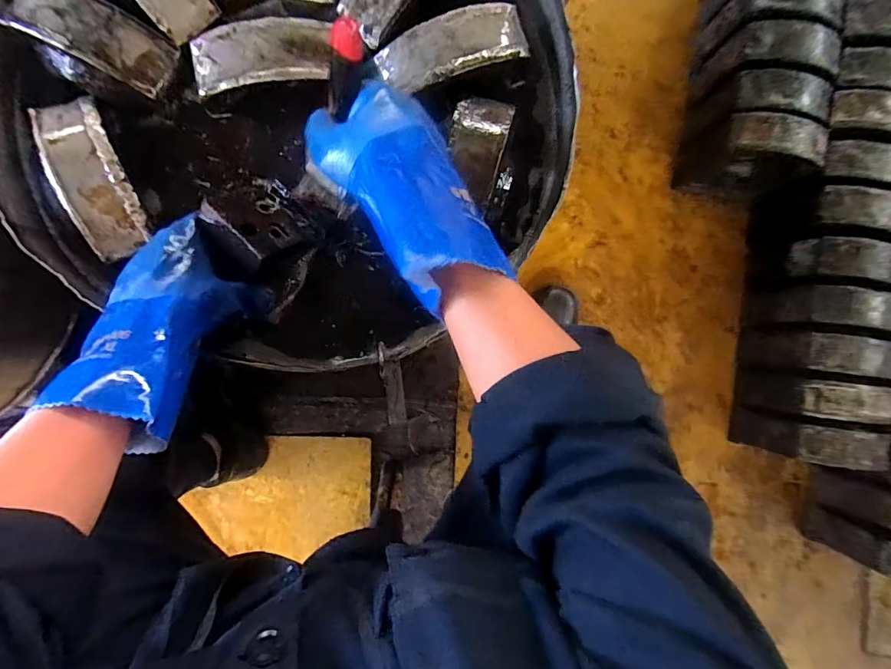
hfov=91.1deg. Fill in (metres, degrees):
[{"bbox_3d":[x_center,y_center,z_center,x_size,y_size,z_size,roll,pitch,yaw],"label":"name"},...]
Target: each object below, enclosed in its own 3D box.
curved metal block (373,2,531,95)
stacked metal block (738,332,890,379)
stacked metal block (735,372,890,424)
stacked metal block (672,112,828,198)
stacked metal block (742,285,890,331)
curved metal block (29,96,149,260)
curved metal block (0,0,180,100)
[{"bbox_3d":[0.009,-0.293,0.452,0.151,0.034,0.059,-20,91,-4],"label":"curved metal block"},{"bbox_3d":[0.649,0.034,0.779,0.147,0.168,0.067,7,89,-5],"label":"stacked metal block"},{"bbox_3d":[0.623,0.108,0.760,0.133,0.167,0.067,8,89,-5],"label":"stacked metal block"},{"bbox_3d":[0.525,-0.302,0.770,0.167,0.177,0.079,8,89,-5],"label":"stacked metal block"},{"bbox_3d":[0.652,-0.044,0.778,0.158,0.161,0.068,6,89,-5],"label":"stacked metal block"},{"bbox_3d":[-0.340,-0.151,0.420,0.055,0.023,0.151,-24,92,-4],"label":"curved metal block"},{"bbox_3d":[-0.339,-0.288,0.416,0.142,0.026,0.059,24,88,-4],"label":"curved metal block"}]

